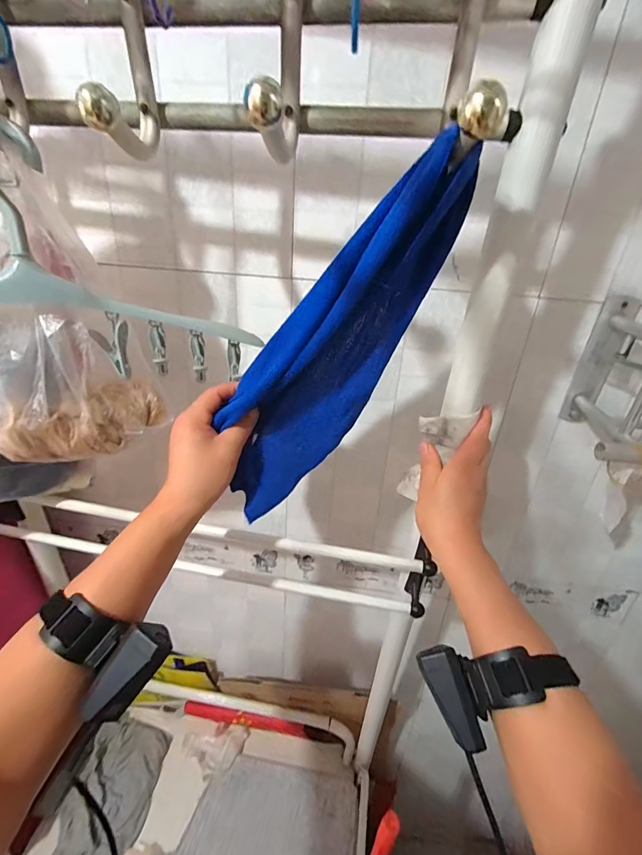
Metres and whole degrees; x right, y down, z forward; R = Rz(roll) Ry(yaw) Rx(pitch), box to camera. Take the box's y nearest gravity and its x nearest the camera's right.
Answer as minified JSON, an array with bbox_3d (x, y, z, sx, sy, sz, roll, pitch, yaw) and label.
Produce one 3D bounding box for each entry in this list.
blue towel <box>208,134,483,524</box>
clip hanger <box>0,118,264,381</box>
[{"bbox_3d":[0.004,-0.060,0.318,0.100,0.316,0.054,34,31,0],"label":"blue towel"},{"bbox_3d":[-0.254,-0.135,0.340,0.374,0.207,0.063,-6,29,-19],"label":"clip hanger"}]

